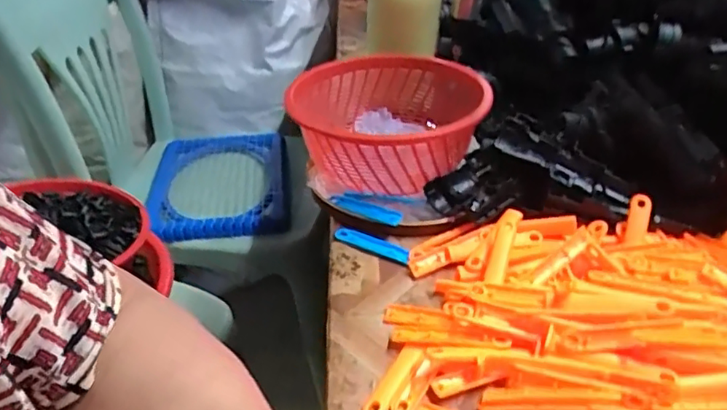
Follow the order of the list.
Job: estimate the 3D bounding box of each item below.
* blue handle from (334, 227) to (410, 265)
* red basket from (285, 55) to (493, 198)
[{"bbox_3d":[0.007,0.031,0.473,0.066,0.009,0.013,17,38,24],"label":"blue handle"},{"bbox_3d":[0.024,-0.071,0.550,0.174,0.089,0.191,10,35,15],"label":"red basket"}]

